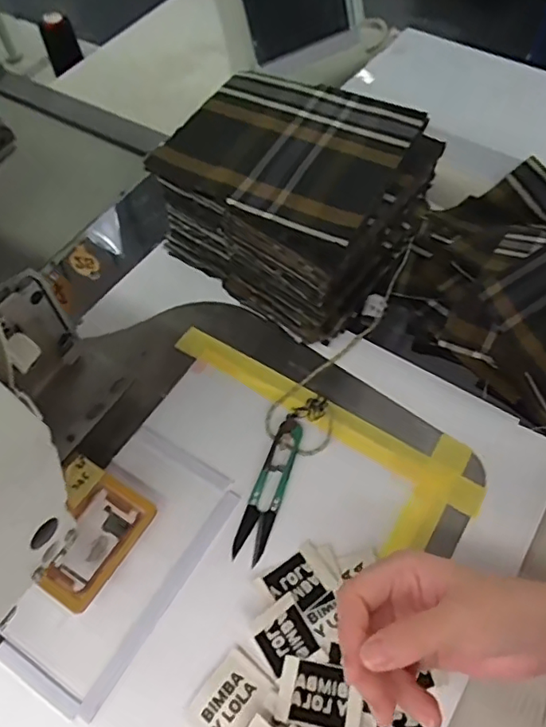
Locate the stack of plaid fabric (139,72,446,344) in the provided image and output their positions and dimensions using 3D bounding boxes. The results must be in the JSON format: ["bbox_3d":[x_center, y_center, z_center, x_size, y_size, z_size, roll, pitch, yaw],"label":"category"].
[{"bbox_3d":[0.017,-0.133,0.478,0.178,0.125,0.155,32,64,20],"label":"stack of plaid fabric"}]

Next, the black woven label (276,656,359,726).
[{"bbox_3d":[0.027,0.193,0.334,0.047,0.004,0.034,5,54,9],"label":"black woven label"}]

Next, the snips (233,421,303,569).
[{"bbox_3d":[-0.002,0.087,0.406,0.021,0.010,0.105,17,60,13],"label":"snips"}]

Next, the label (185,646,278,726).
[{"bbox_3d":[-0.025,0.199,0.340,0.034,0.005,0.044,34,65,22],"label":"label"}]

